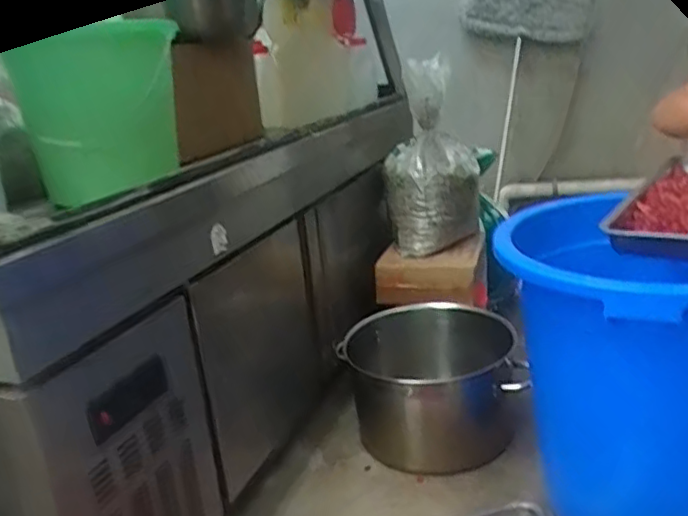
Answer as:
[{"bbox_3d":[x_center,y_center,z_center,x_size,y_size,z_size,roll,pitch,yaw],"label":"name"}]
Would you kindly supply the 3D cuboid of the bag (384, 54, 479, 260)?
[{"bbox_3d":[0.270,-0.312,1.945,0.285,0.612,0.256,-2,-6,15],"label":"bag"}]

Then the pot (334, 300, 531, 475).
[{"bbox_3d":[0.210,0.300,1.576,0.419,0.247,0.327,-6,18,4],"label":"pot"}]

